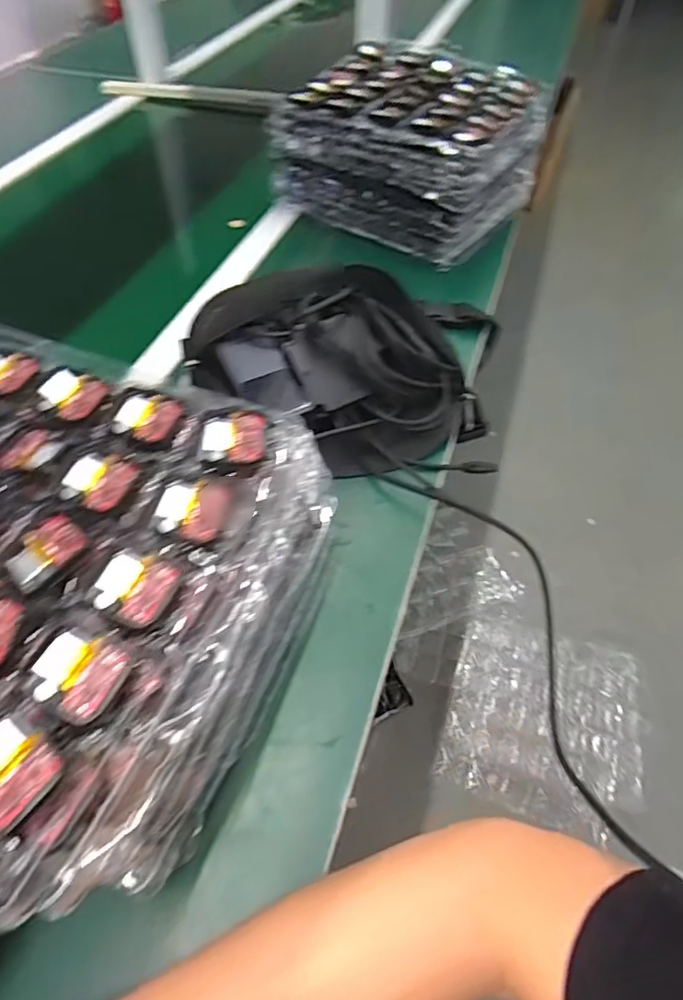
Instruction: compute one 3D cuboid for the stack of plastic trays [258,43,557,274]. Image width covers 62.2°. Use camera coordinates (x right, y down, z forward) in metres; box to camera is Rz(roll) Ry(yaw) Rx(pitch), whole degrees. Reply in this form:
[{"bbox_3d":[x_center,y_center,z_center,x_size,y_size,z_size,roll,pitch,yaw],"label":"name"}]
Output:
[{"bbox_3d":[0.101,-0.487,0.784,0.292,0.138,0.277,28,57,19],"label":"stack of plastic trays"}]

